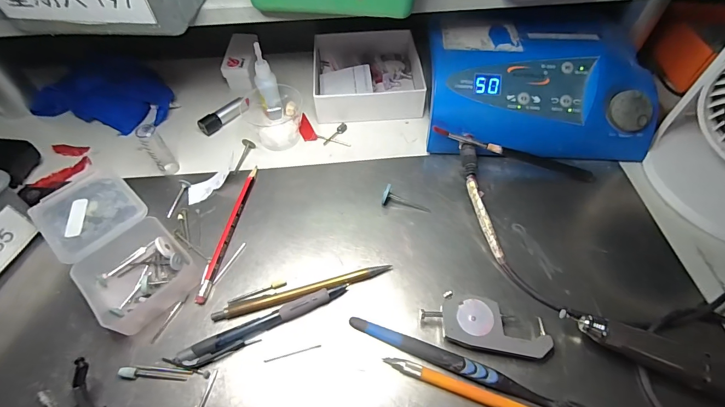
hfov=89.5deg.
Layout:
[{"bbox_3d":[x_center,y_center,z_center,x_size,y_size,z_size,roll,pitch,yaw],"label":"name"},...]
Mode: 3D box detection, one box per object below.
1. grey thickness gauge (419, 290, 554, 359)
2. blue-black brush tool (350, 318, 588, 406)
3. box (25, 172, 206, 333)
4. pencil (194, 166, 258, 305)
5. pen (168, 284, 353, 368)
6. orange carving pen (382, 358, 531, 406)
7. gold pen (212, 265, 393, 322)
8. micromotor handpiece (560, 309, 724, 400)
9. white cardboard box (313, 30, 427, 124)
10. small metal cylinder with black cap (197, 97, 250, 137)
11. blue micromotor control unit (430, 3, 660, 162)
[{"bbox_3d":[0.093,0.093,0.277,0.094,0.014,0.034,14,56,10],"label":"grey thickness gauge"},{"bbox_3d":[0.075,0.118,0.262,0.177,0.011,0.013,19,57,14],"label":"blue-black brush tool"},{"bbox_3d":[-0.214,0.035,0.316,0.153,0.030,0.076,37,63,23],"label":"box"},{"bbox_3d":[-0.123,0.022,0.340,0.008,0.007,0.146,6,55,5],"label":"pencil"},{"bbox_3d":[-0.076,0.094,0.284,0.134,0.011,0.016,-21,57,-14],"label":"pen"},{"bbox_3d":[0.083,0.134,0.254,0.137,0.005,0.009,16,57,12],"label":"orange carving pen"},{"bbox_3d":[-0.047,0.072,0.300,0.144,0.008,0.012,-14,56,-9],"label":"gold pen"},{"bbox_3d":[0.226,0.113,0.255,0.166,0.023,0.030,19,57,13],"label":"micromotor handpiece"},{"bbox_3d":[0.009,-0.158,0.450,0.134,0.035,0.129,-2,55,-1],"label":"white cardboard box"},{"bbox_3d":[-0.161,-0.103,0.431,0.014,0.018,0.065,37,63,23],"label":"small metal cylinder with black cap"},{"bbox_3d":[0.183,-0.130,0.396,0.224,0.081,0.172,5,55,4],"label":"blue micromotor control unit"}]

